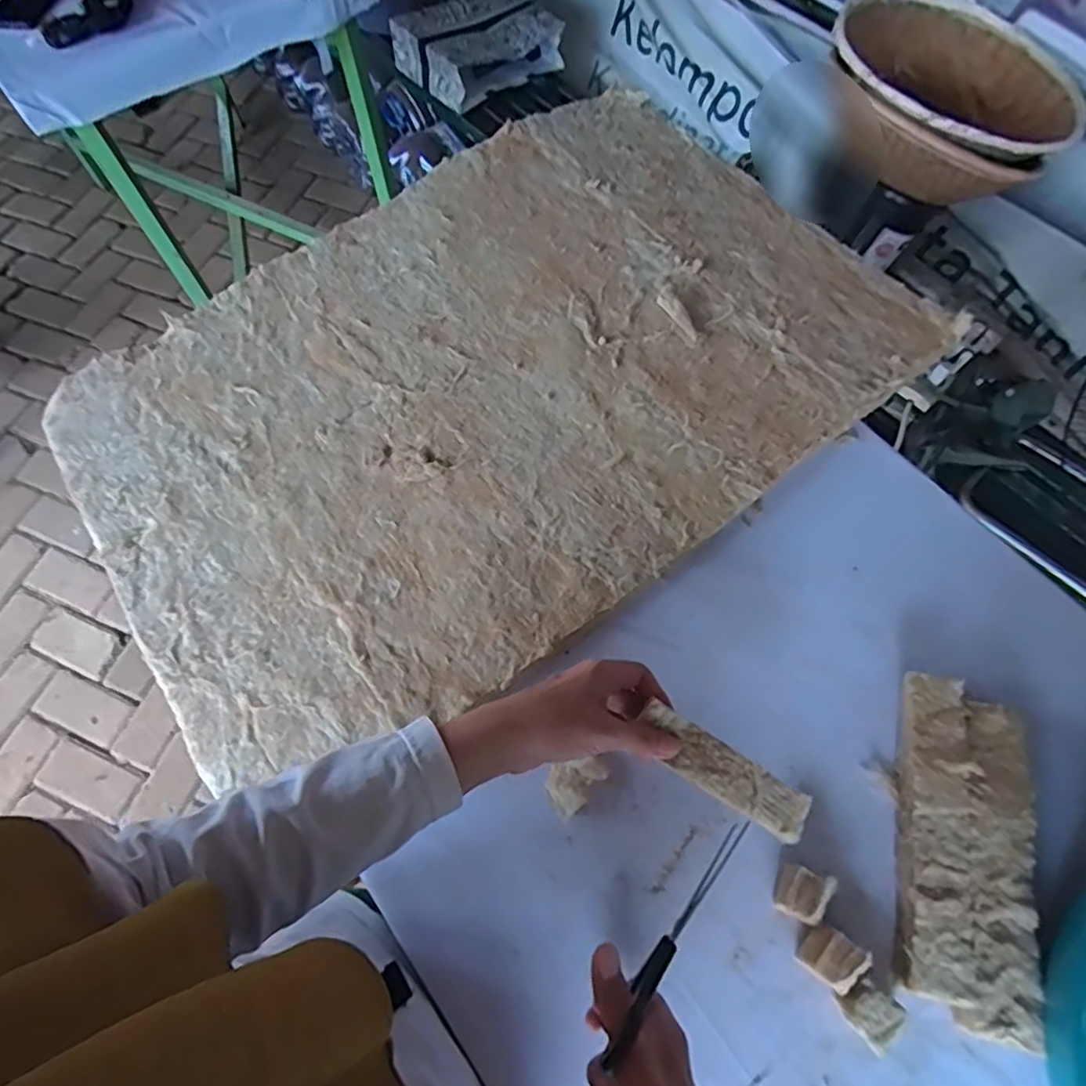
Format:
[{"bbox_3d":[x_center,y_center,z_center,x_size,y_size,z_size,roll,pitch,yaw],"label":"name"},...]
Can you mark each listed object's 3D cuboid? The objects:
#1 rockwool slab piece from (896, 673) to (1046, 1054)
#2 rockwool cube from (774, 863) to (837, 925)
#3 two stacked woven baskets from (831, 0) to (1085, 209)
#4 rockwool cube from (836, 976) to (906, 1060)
[{"bbox_3d":[0.308,0.221,0.458,0.087,0.037,0.231,10,67,6],"label":"rockwool slab piece"},{"bbox_3d":[0.186,0.251,0.447,0.030,0.030,0.033,19,66,8],"label":"rockwool cube"},{"bbox_3d":[0.681,-0.764,1.049,0.413,0.138,0.413,34,73,12],"label":"two stacked woven baskets"},{"bbox_3d":[0.217,0.313,0.421,0.033,0.027,0.038,-38,71,-17],"label":"rockwool cube"}]

